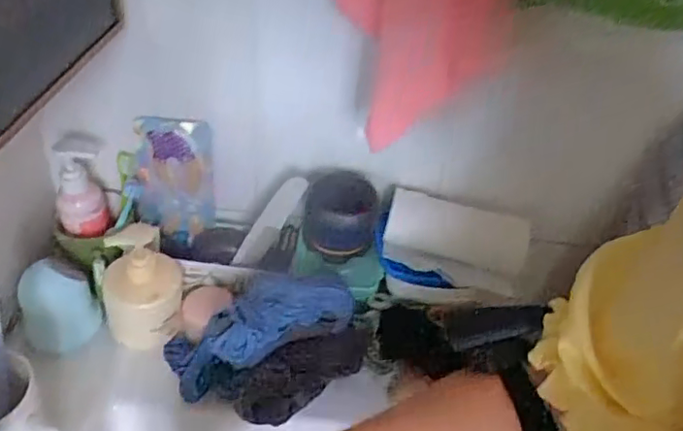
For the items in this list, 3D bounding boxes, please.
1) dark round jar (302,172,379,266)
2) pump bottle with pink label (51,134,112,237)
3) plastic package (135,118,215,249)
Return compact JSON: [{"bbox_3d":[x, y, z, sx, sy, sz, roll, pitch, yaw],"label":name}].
[{"bbox_3d":[0.000,-0.004,0.617,0.075,0.060,0.065,6,39,0],"label":"dark round jar"},{"bbox_3d":[-0.277,-0.031,0.633,0.047,0.105,0.051,-5,18,-13],"label":"pump bottle with pink label"},{"bbox_3d":[-0.181,-0.040,0.651,0.078,0.140,0.025,0,32,-9],"label":"plastic package"}]

